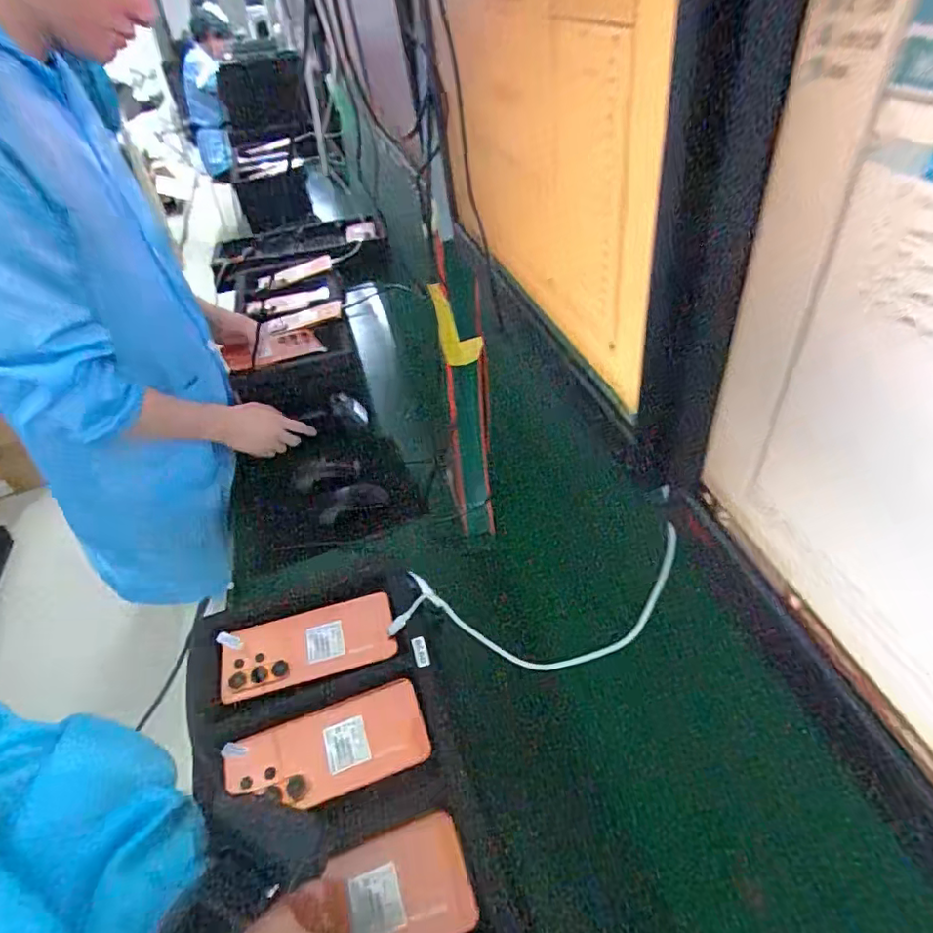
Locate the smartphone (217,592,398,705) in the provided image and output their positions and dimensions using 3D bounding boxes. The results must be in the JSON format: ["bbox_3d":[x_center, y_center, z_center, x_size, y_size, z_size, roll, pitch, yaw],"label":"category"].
[{"bbox_3d":[-0.158,0.178,0.551,0.169,0.009,0.074,-13,44,-8],"label":"smartphone"}]

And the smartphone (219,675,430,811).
[{"bbox_3d":[-0.120,0.246,0.480,0.168,0.010,0.076,-17,44,-12],"label":"smartphone"}]

